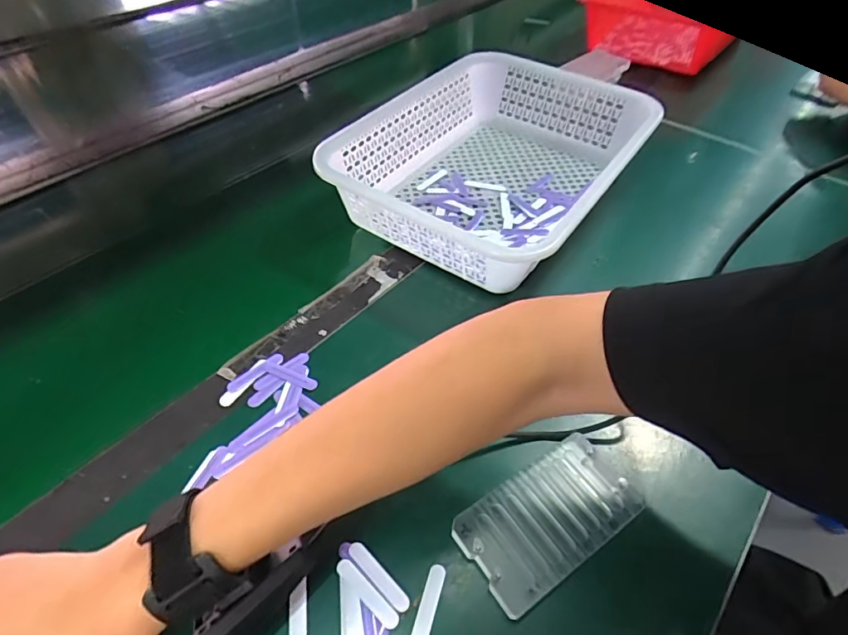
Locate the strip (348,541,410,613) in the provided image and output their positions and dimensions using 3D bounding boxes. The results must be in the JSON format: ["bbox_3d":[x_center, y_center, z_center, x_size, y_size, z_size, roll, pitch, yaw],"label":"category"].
[{"bbox_3d":[-0.029,0.166,0.316,0.052,0.004,0.012,38,58,26],"label":"strip"}]

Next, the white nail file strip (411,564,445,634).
[{"bbox_3d":[0.003,0.181,0.306,0.011,0.004,0.051,11,46,14],"label":"white nail file strip"}]

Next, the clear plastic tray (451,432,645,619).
[{"bbox_3d":[0.086,0.138,0.339,0.120,0.018,0.067,-28,49,-23],"label":"clear plastic tray"}]

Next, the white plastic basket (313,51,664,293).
[{"bbox_3d":[0.094,-0.188,0.579,0.267,0.103,0.396,24,50,25],"label":"white plastic basket"}]

